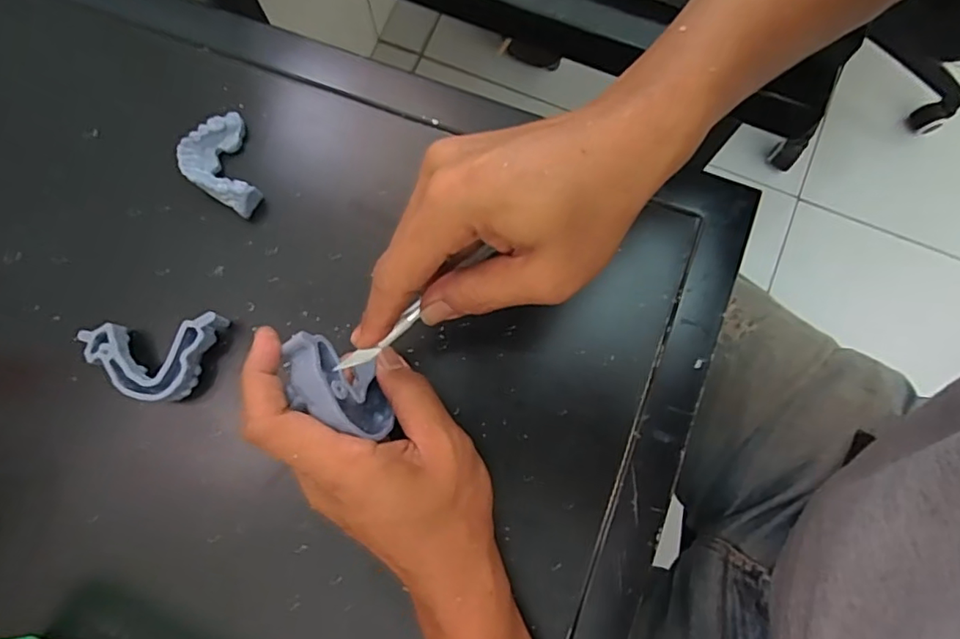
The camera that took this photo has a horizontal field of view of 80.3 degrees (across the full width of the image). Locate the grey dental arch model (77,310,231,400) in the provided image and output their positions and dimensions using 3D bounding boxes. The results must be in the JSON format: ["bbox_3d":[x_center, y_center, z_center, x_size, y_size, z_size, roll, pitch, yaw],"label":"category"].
[{"bbox_3d":[-0.194,0.025,0.346,0.076,0.025,0.048,-8,79,-2],"label":"grey dental arch model"}]

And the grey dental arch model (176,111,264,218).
[{"bbox_3d":[-0.170,-0.099,0.370,0.041,0.021,0.065,-17,80,-4],"label":"grey dental arch model"}]

